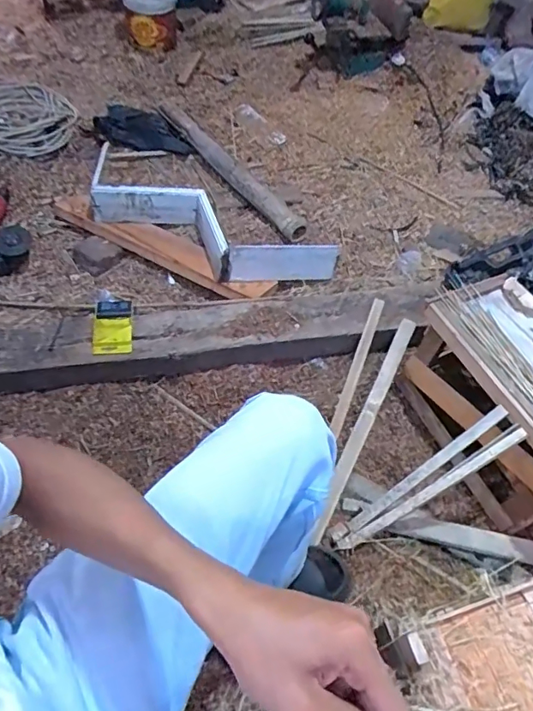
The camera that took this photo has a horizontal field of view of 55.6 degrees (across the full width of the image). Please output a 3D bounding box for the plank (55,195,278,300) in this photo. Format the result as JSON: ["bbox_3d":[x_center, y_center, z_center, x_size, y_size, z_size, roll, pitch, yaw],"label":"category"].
[{"bbox_3d":[-0.266,-0.280,1.205,0.625,0.029,0.103,28,58,17],"label":"plank"}]

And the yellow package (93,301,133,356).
[{"bbox_3d":[-0.308,-0.061,1.010,0.075,0.021,0.131,-5,55,-6],"label":"yellow package"}]

